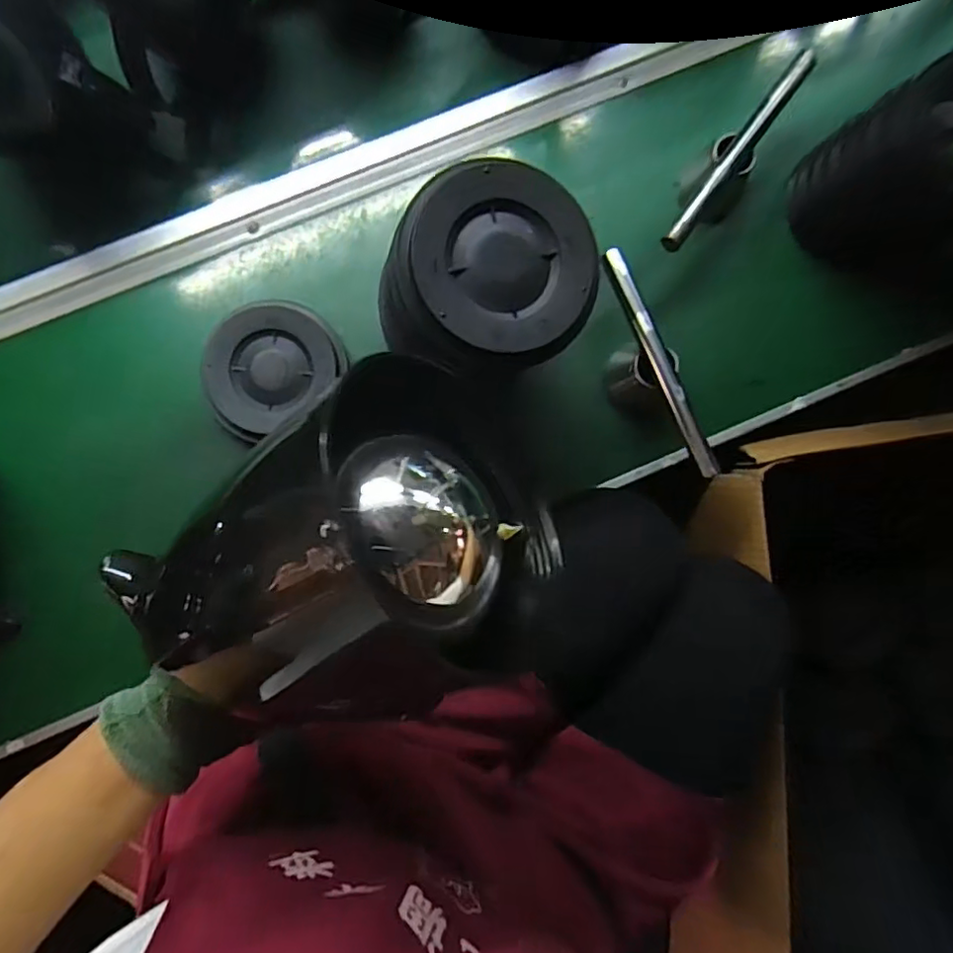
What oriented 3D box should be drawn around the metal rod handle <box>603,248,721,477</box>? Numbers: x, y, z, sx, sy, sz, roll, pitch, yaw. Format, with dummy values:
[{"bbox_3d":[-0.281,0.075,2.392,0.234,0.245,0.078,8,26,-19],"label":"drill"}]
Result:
[{"bbox_3d":[0.152,-0.093,0.494,0.018,0.009,0.200,-23,90,-4],"label":"metal rod handle"}]

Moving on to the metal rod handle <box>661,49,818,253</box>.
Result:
[{"bbox_3d":[0.218,-0.271,0.501,0.018,0.014,0.198,37,87,-2],"label":"metal rod handle"}]

